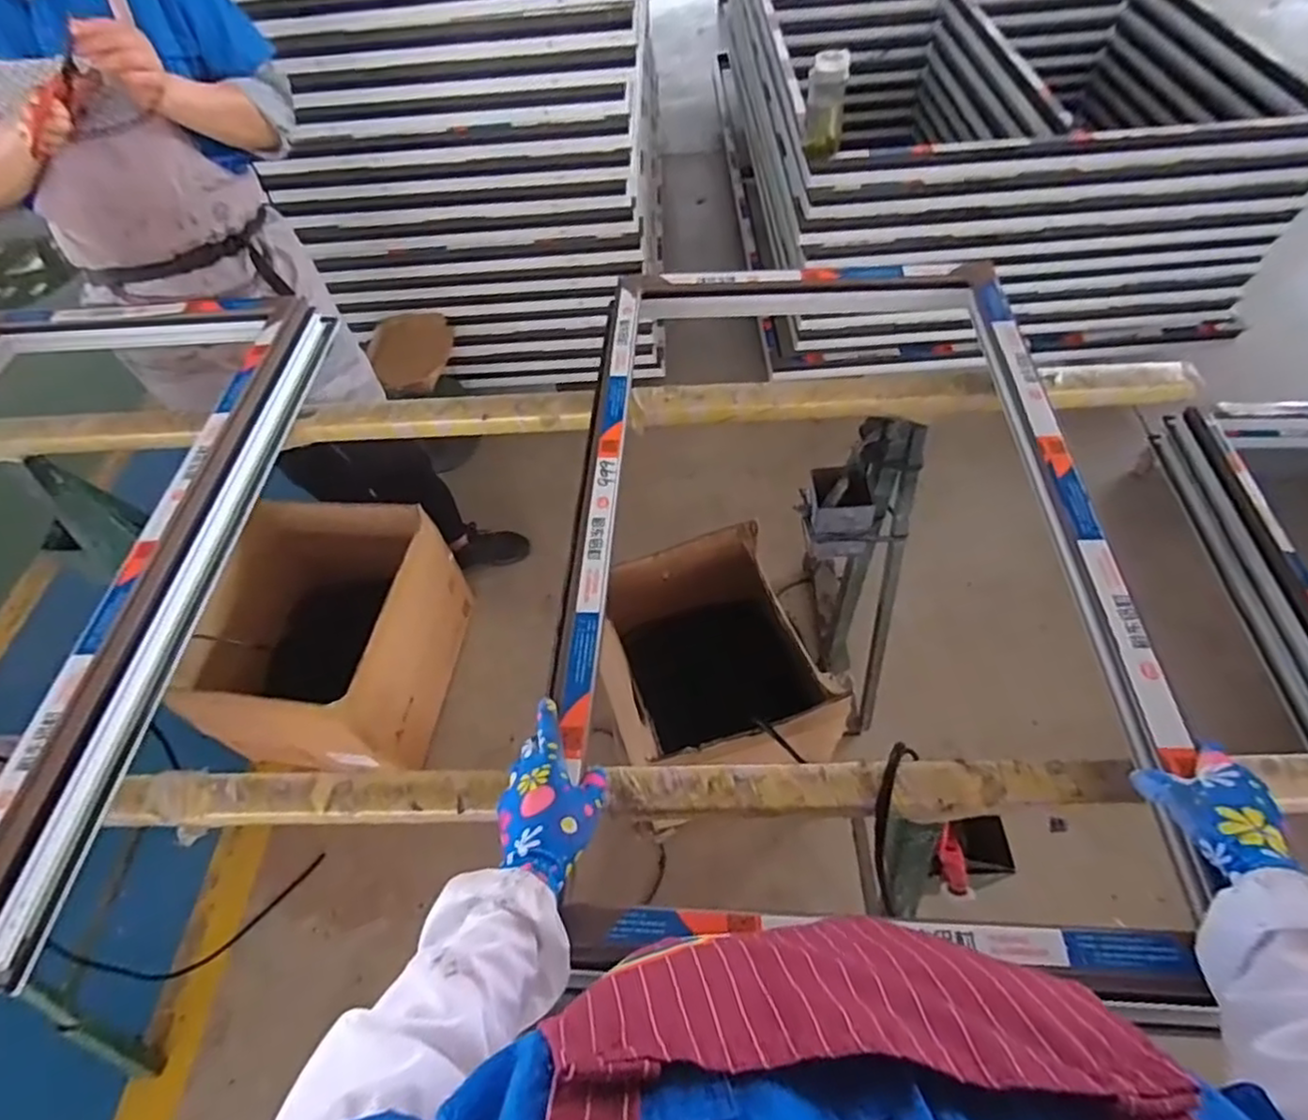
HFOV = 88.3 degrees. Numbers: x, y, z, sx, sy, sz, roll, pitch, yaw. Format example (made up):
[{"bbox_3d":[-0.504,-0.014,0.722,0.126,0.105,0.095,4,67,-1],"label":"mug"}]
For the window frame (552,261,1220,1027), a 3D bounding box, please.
[{"bbox_3d":[0.198,-0.067,0.790,0.589,0.043,0.989,1,53,5],"label":"window frame"}]

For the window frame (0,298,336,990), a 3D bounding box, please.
[{"bbox_3d":[-0.871,-0.025,0.877,0.622,0.095,0.968,-2,55,4],"label":"window frame"}]

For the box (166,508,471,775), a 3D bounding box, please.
[{"bbox_3d":[-0.699,0.168,1.479,0.416,0.354,0.495,3,55,7],"label":"box"}]

